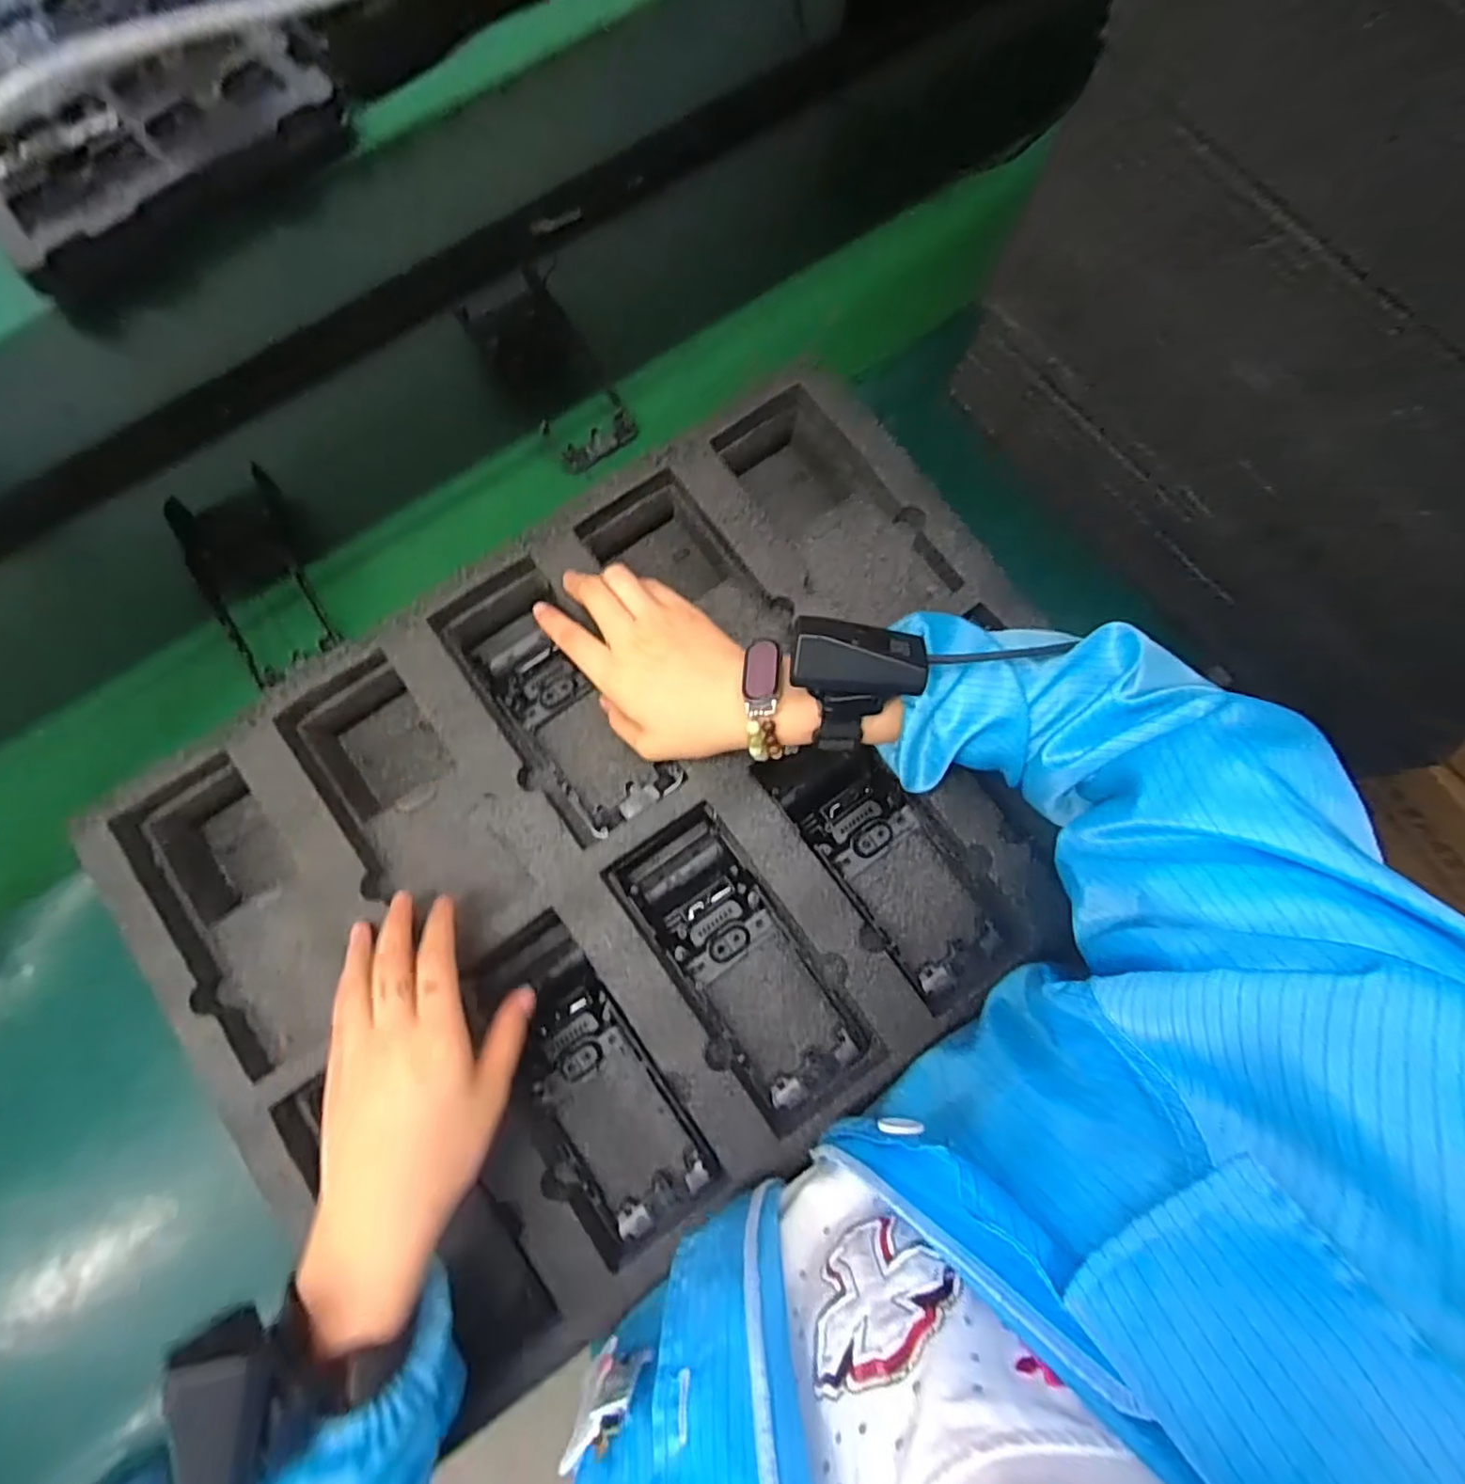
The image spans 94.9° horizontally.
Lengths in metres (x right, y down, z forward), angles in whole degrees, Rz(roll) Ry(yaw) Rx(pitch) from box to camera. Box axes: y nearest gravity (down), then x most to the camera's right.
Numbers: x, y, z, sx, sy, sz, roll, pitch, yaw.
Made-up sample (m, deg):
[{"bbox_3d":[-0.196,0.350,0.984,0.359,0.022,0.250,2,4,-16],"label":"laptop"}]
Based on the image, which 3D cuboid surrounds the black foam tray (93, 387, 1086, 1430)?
[{"bbox_3d":[-0.054,0.053,0.454,0.566,0.076,0.401,-35,79,-6],"label":"black foam tray"}]

